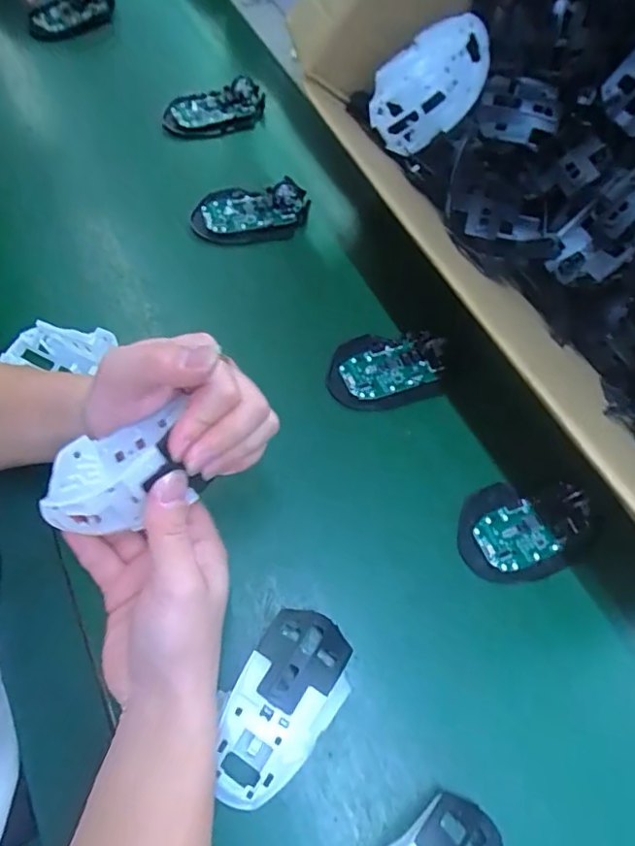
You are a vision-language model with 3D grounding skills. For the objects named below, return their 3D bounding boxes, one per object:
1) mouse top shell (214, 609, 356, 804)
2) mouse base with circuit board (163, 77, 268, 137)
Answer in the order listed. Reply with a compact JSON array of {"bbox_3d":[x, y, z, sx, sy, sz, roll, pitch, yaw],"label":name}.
[{"bbox_3d":[-0.026,0.175,0.351,0.068,0.036,0.120,32,65,13],"label":"mouse top shell"},{"bbox_3d":[-0.115,-0.354,0.624,0.111,0.028,0.066,-7,63,-7],"label":"mouse base with circuit board"}]

